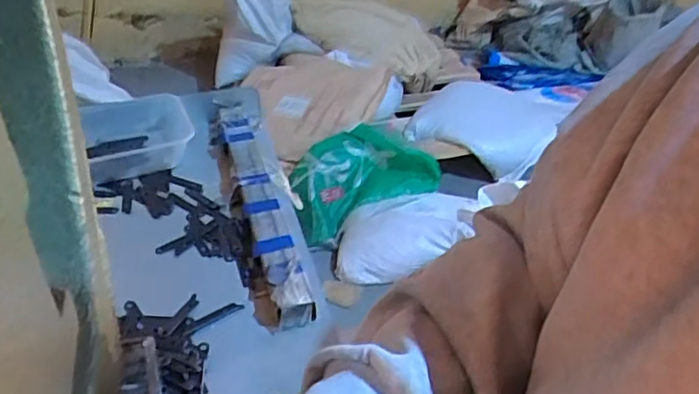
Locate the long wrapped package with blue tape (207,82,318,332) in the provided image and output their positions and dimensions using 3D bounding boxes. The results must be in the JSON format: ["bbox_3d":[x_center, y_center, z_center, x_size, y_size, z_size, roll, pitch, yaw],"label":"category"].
[{"bbox_3d":[-0.089,-0.011,0.602,0.057,0.030,0.353,-9,36,-13],"label":"long wrapped package with blue tape"}]

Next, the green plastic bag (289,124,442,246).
[{"bbox_3d":[0.050,-0.068,1.960,0.492,0.181,0.267,-14,37,-20],"label":"green plastic bag"}]

